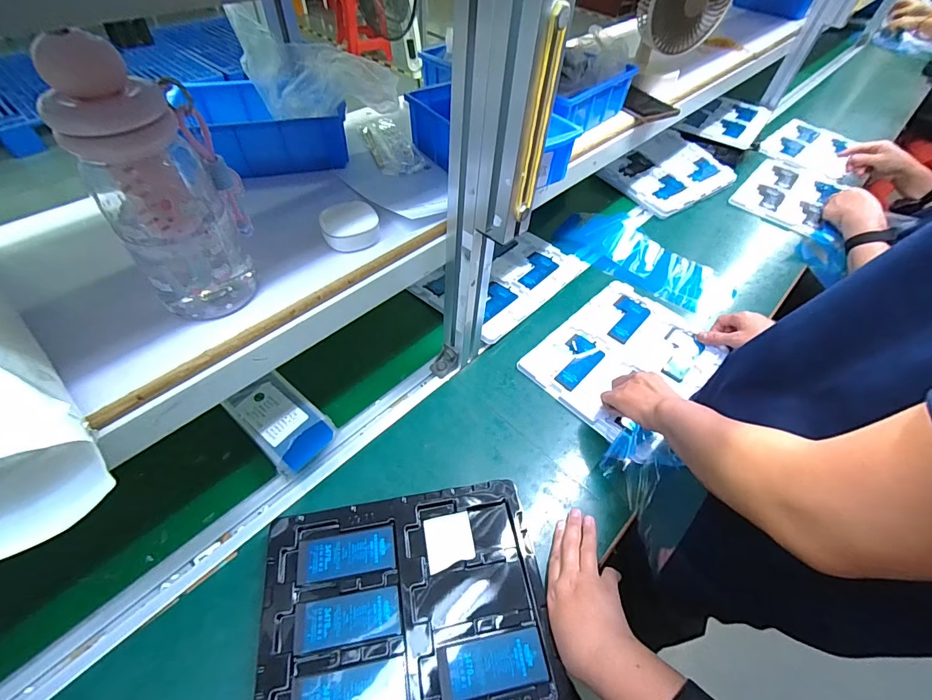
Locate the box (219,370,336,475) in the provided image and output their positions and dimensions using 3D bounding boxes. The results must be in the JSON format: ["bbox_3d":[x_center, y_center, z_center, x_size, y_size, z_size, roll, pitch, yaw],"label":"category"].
[{"bbox_3d":[-0.229,0.094,0.521,0.127,0.055,0.082,38,58,22],"label":"box"}]

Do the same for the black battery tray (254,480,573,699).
[{"bbox_3d":[-0.058,0.256,0.414,0.272,0.012,0.216,-6,53,-10],"label":"black battery tray"}]

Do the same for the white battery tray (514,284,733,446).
[{"bbox_3d":[0.252,0.007,0.657,0.290,0.015,0.215,-34,61,-27],"label":"white battery tray"}]

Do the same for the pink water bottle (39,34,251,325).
[{"bbox_3d":[-0.213,-0.109,0.304,0.089,0.175,0.062,-28,58,-23],"label":"pink water bottle"}]

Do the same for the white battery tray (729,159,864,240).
[{"bbox_3d":[0.805,-0.386,1.012,0.209,0.023,0.324,36,58,23],"label":"white battery tray"}]

